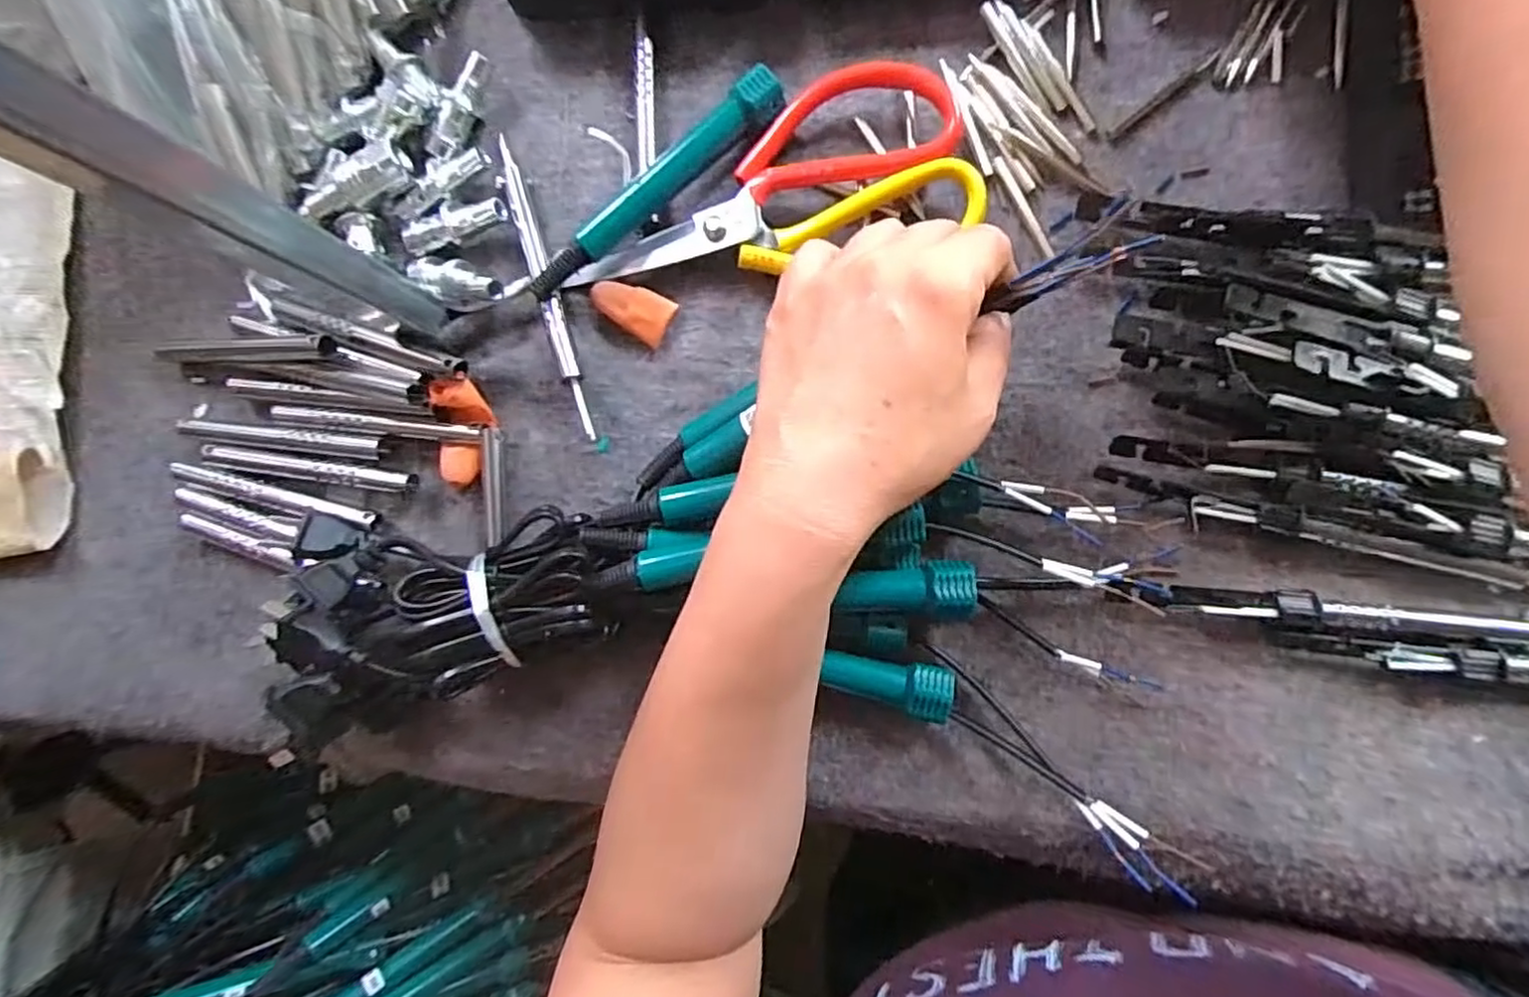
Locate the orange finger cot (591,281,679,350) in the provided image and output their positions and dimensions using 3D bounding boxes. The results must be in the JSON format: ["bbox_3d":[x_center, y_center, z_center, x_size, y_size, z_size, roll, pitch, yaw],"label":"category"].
[{"bbox_3d":[-0.064,-0.093,0.334,0.037,0.011,0.022,29,91,5],"label":"orange finger cot"}]

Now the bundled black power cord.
[{"bbox_3d":[-0.128,0.051,0.309,0.176,0.054,0.100,-8,88,5],"label":"bundled black power cord"}]

